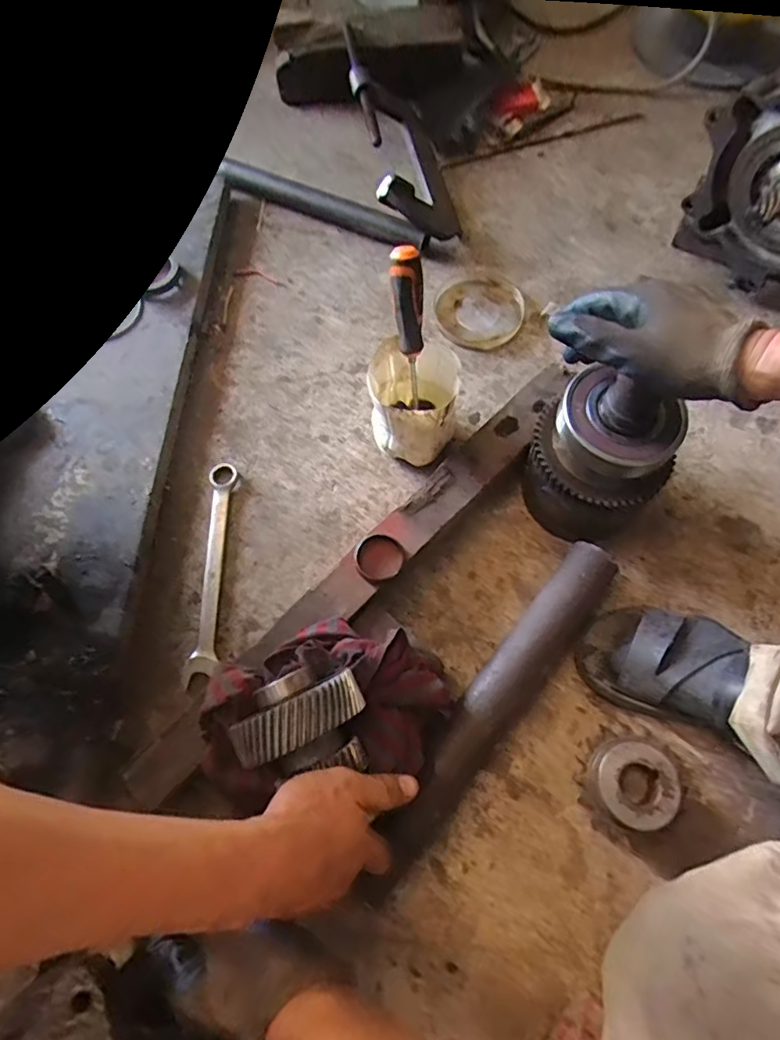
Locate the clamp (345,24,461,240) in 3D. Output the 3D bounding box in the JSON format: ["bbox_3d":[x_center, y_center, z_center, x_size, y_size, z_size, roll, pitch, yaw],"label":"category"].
[{"bbox_3d":[0.020,-0.537,0.809,0.119,0.087,0.339,-10,68,-4],"label":"clamp"}]

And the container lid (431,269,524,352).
[{"bbox_3d":[0.119,-0.283,0.747,0.113,0.009,0.127,11,68,4],"label":"container lid"}]

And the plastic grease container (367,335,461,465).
[{"bbox_3d":[0.023,-0.121,0.617,0.089,0.125,0.094,0,69,0],"label":"plastic grease container"}]

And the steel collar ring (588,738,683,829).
[{"bbox_3d":[0.224,0.242,0.516,0.077,0.035,0.069,29,70,11],"label":"steel collar ring"}]

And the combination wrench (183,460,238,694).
[{"bbox_3d":[-0.193,0.049,0.609,0.043,0.013,0.239,-3,67,-2],"label":"combination wrench"}]

